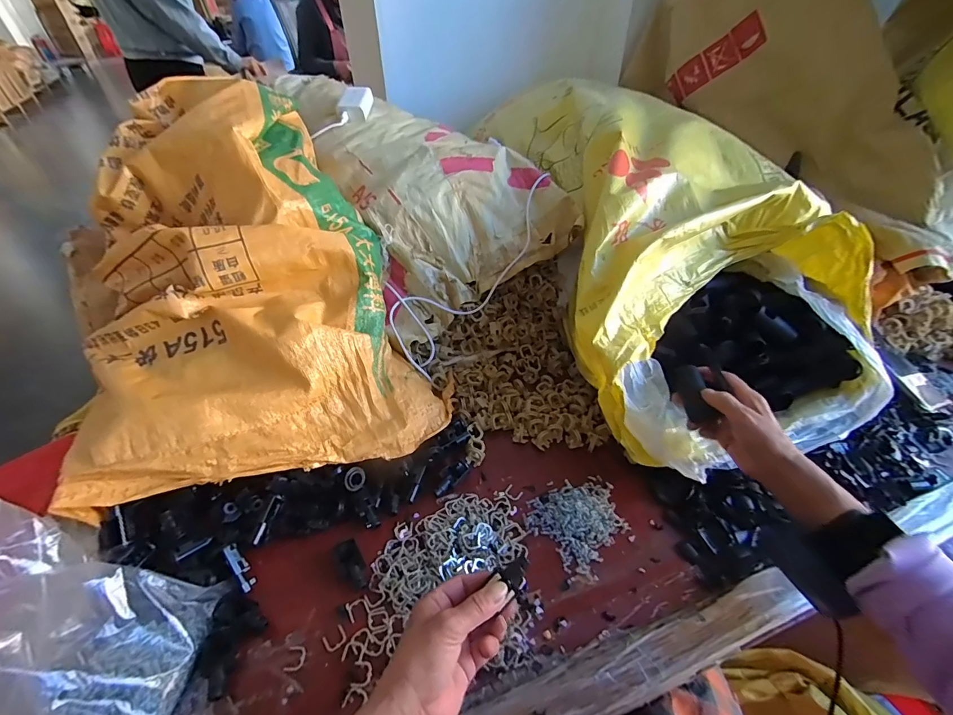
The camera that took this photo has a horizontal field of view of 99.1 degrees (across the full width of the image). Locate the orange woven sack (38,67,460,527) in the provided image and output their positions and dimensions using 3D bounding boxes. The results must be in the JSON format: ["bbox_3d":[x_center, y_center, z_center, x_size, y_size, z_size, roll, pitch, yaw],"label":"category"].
[{"bbox_3d":[-0.319,-0.127,0.541,0.399,0.270,0.564,-17,46,-17],"label":"orange woven sack"}]

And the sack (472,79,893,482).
[{"bbox_3d":[0.293,-0.176,0.636,0.392,0.254,0.637,-7,44,-7],"label":"sack"}]

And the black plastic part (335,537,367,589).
[{"bbox_3d":[-0.132,0.216,0.430,0.022,0.014,0.055,-25,49,-24],"label":"black plastic part"}]

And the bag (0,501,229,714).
[{"bbox_3d":[-0.346,0.222,0.326,0.191,0.133,0.138,8,44,8],"label":"bag"}]

